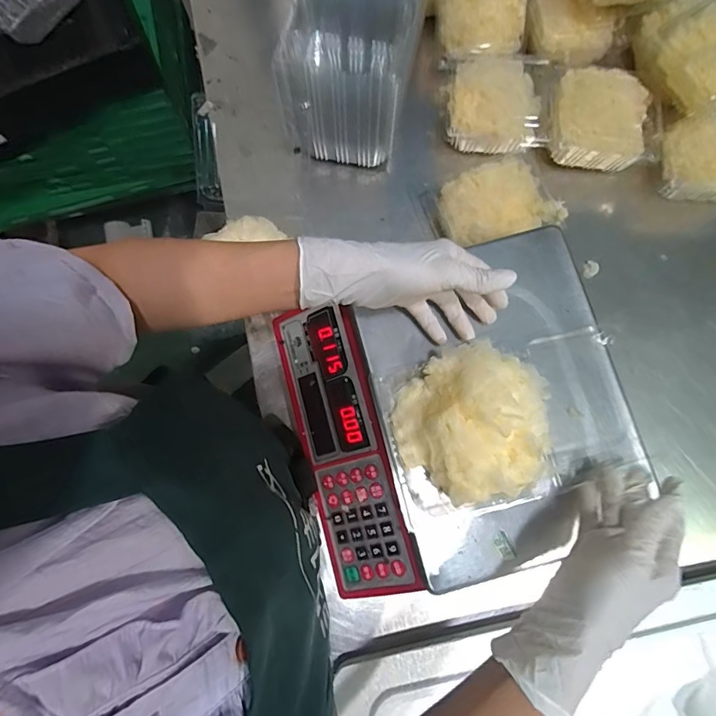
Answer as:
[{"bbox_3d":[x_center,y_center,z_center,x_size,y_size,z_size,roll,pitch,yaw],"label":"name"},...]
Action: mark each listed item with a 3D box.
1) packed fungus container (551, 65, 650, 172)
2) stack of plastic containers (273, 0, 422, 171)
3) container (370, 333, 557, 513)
[{"bbox_3d":[0.289,-0.286,0.545,0.105,0.056,0.100,7,79,2],"label":"packed fungus container"},{"bbox_3d":[-0.003,-0.367,0.530,0.130,0.120,0.244,12,79,3],"label":"stack of plastic containers"},{"bbox_3d":[0.094,0.061,0.367,0.121,0.088,0.135,-16,79,-2],"label":"container"}]

